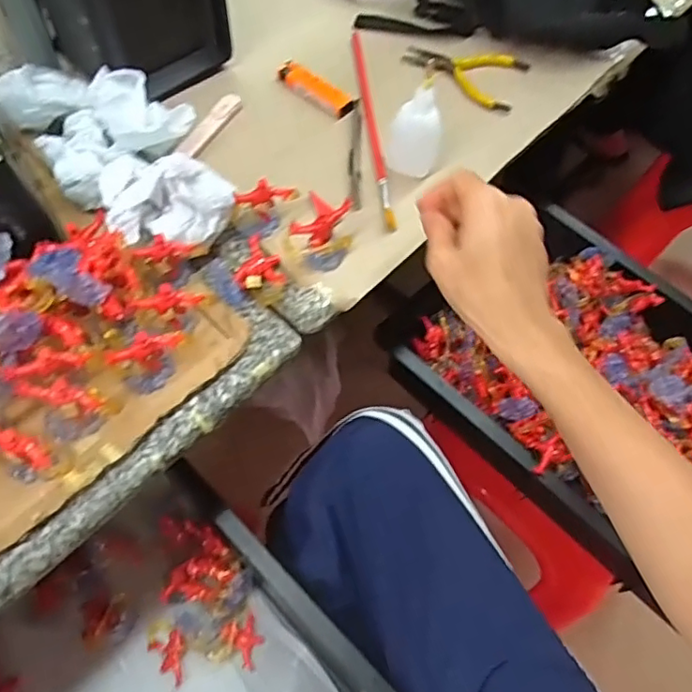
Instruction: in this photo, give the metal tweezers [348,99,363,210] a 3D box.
[{"bbox_3d":[0.009,-0.180,0.537,0.012,0.009,0.135,4,60,-2],"label":"metal tweezers"}]

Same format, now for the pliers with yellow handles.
[{"bbox_3d":[0.120,-0.275,0.600,0.124,0.015,0.079,12,60,2],"label":"pliers with yellow handles"}]

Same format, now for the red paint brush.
[{"bbox_3d":[0.022,-0.219,0.561,0.014,0.011,0.276,-3,61,-6],"label":"red paint brush"}]

